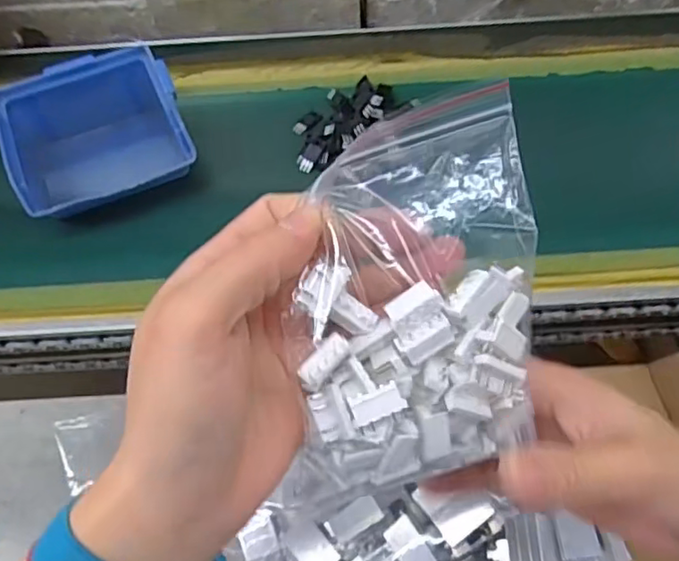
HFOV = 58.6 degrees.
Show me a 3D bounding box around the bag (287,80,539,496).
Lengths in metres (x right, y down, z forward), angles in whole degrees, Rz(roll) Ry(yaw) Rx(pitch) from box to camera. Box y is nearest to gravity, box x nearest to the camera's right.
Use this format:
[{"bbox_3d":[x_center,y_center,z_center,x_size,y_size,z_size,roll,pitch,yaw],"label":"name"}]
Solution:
[{"bbox_3d":[0.027,0.007,0.210,0.084,0.021,0.132,-7,95,-4],"label":"bag"}]

